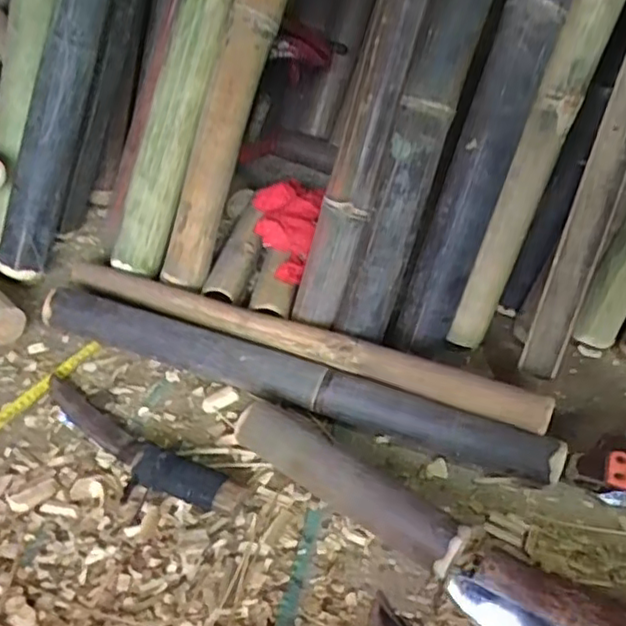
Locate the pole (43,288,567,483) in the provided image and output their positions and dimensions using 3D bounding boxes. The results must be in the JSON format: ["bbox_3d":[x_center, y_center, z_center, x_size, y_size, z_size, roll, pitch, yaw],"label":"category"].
[{"bbox_3d":[-0.034,0.081,0.802,0.650,0.064,0.052,16,40,12],"label":"pole"}]

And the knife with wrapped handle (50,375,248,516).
[{"bbox_3d":[-0.202,0.144,0.731,0.293,0.035,0.053,26,43,23],"label":"knife with wrapped handle"}]

